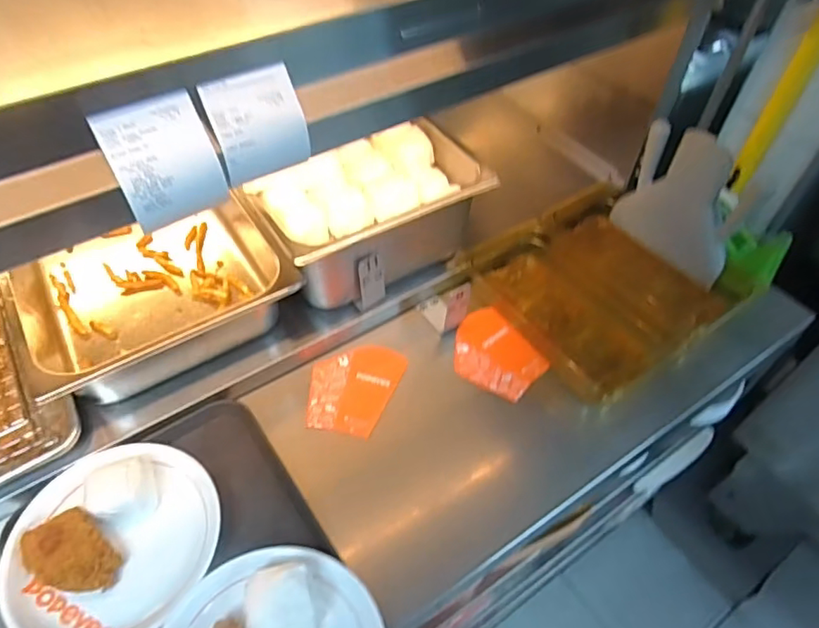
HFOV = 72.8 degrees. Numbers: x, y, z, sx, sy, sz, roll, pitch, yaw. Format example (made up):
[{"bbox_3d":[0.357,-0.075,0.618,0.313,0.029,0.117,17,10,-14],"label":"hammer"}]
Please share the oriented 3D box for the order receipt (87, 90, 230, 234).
[{"bbox_3d":[-0.203,-0.127,0.458,0.079,0.087,0.019,-28,14,-21],"label":"order receipt"}]

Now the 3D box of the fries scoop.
[{"bbox_3d":[0.419,-0.164,0.852,0.047,0.195,0.199,-25,56,-20],"label":"fries scoop"}]

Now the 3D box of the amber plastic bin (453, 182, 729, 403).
[{"bbox_3d":[0.283,-0.041,0.860,0.319,0.061,0.320,-25,56,-20],"label":"amber plastic bin"}]

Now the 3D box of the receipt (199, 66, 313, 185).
[{"bbox_3d":[-0.132,-0.167,0.487,0.079,0.083,0.012,-23,16,-22],"label":"receipt"}]

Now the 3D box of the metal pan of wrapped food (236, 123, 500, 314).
[{"bbox_3d":[-0.056,-0.146,0.815,0.320,0.132,0.208,-28,56,-22],"label":"metal pan of wrapped food"}]

